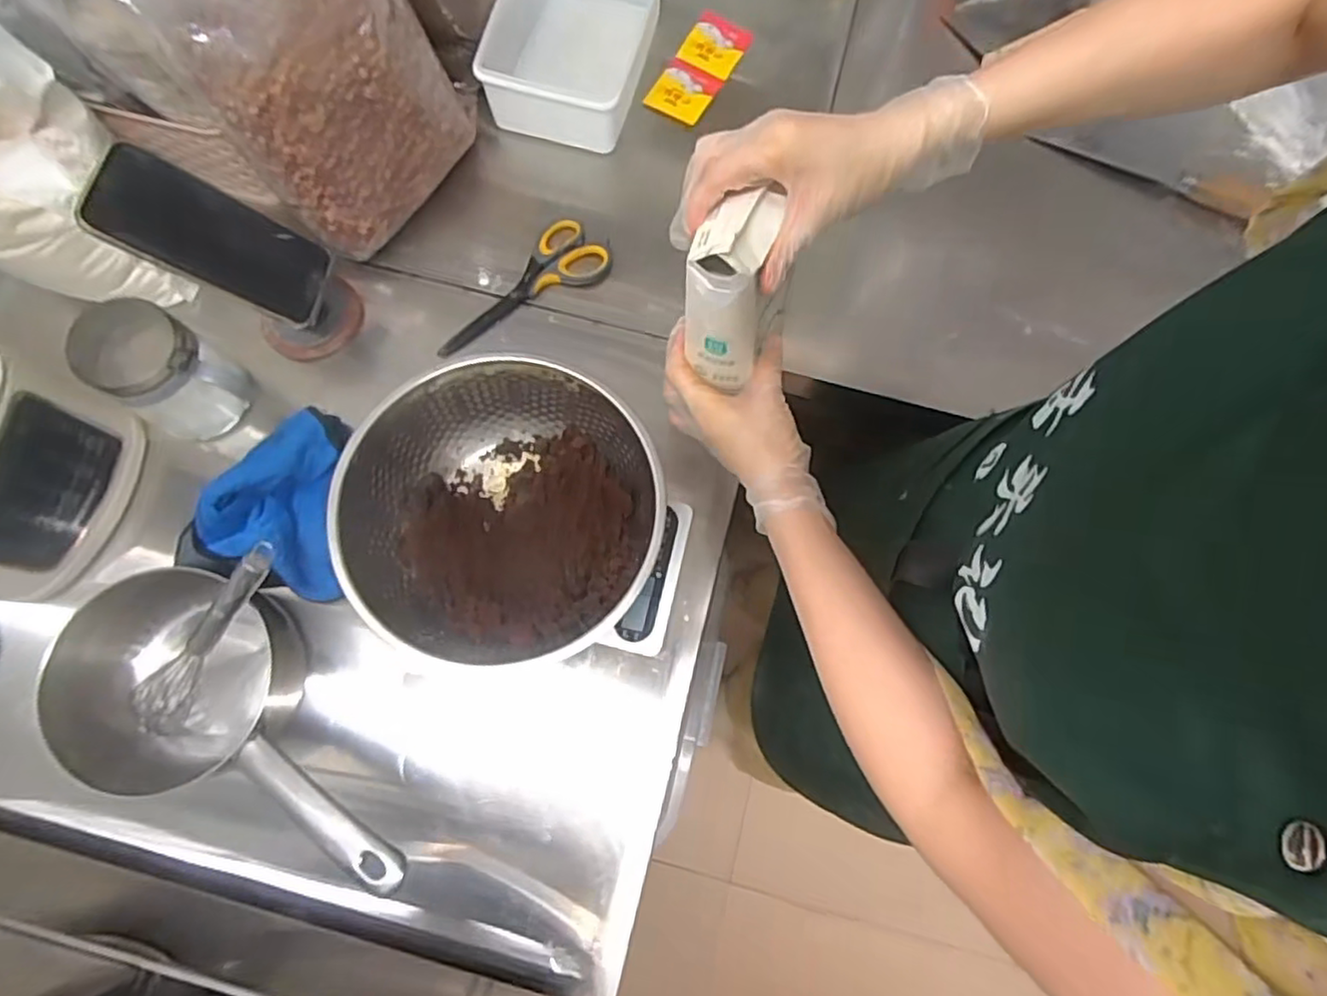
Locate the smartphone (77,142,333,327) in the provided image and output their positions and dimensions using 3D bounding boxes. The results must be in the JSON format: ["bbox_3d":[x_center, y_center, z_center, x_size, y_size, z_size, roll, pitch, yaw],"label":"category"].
[{"bbox_3d":[-0.357,-0.205,0.533,0.160,0.015,0.074,22,82,-39],"label":"smartphone"}]

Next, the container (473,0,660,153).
[{"bbox_3d":[-0.091,-0.484,0.694,0.147,0.071,0.210,12,75,1],"label":"container"}]

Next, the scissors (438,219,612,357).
[{"bbox_3d":[-0.143,-0.203,0.661,0.190,0.012,0.074,-40,80,-11],"label":"scissors"}]

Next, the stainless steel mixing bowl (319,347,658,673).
[{"bbox_3d":[-0.128,0.014,0.528,0.234,0.081,0.234,1,75,-2],"label":"stainless steel mixing bowl"}]

